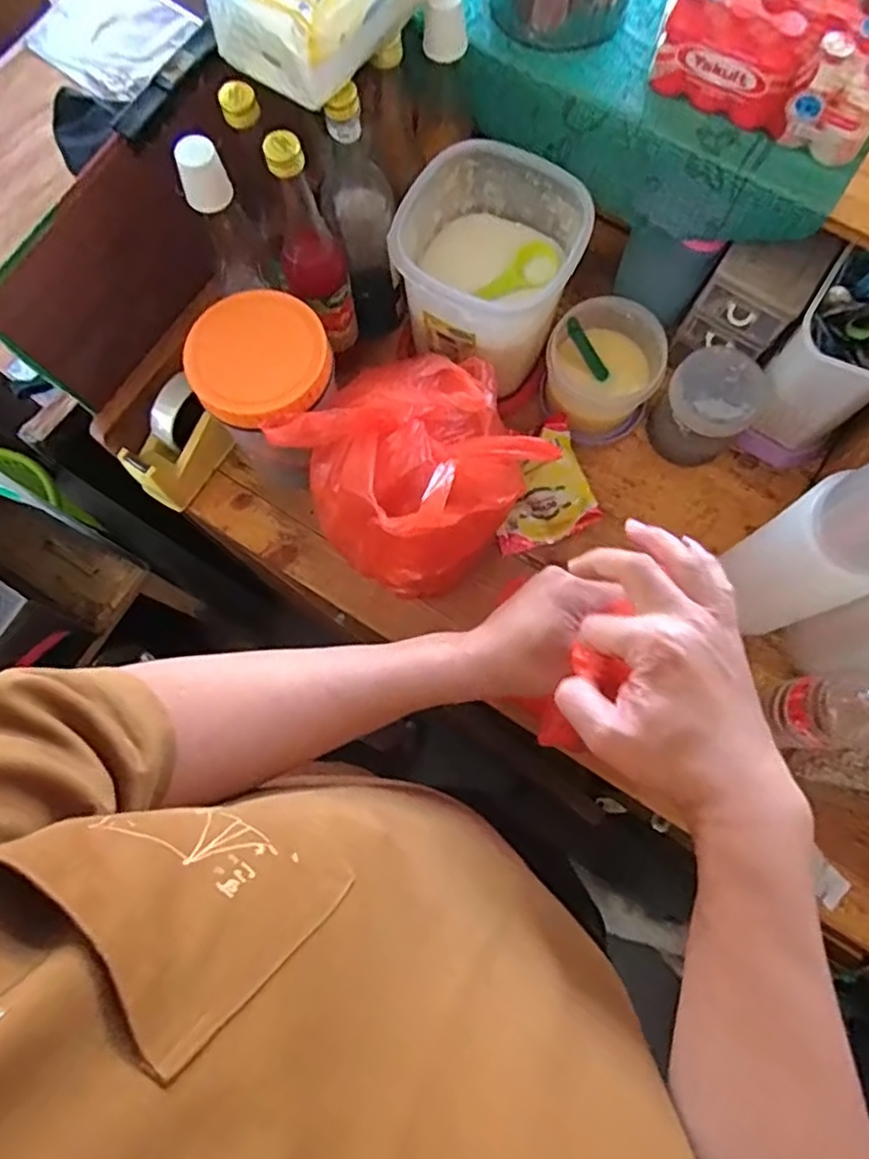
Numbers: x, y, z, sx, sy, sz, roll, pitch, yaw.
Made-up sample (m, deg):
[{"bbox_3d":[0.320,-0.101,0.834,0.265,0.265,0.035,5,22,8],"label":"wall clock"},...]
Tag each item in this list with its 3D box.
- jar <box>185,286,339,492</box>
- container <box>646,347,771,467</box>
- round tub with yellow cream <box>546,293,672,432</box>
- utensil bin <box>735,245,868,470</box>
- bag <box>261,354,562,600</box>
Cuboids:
[{"bbox_3d":[-0.153,-0.179,0.646,0.123,0.168,0.123,0,76,1],"label":"jar"},{"bbox_3d":[0.281,-0.177,0.685,0.090,0.093,0.087,0,76,1],"label":"container"},{"bbox_3d":[0.179,-0.226,0.703,0.115,0.093,0.101,36,80,9],"label":"round tub with yellow cream"},{"bbox_3d":[0.395,-0.216,0.654,0.109,0.187,0.142,41,80,10],"label":"utensil bin"},{"bbox_3d":[-0.016,-0.101,0.575,0.186,0.223,0.165,-32,78,-7],"label":"bag"}]

